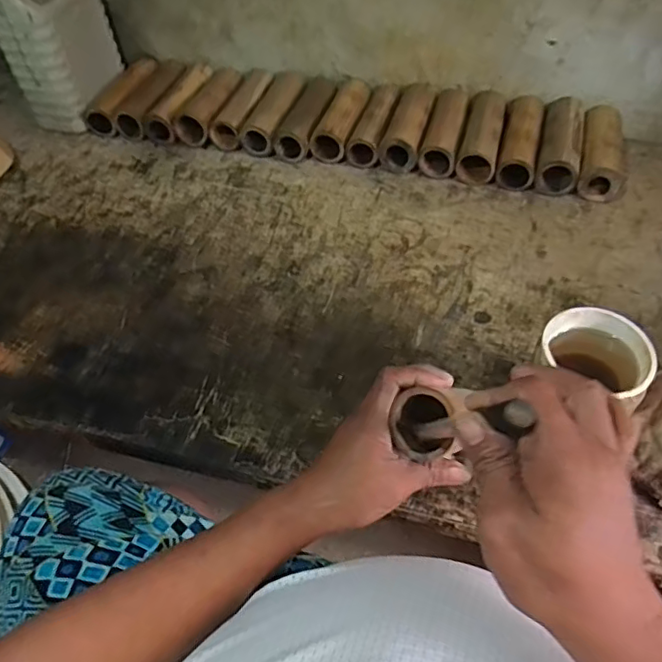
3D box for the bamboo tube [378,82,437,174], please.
[{"bbox_3d":[0.126,-0.321,0.908,0.057,0.049,0.181,11,53,14],"label":"bamboo tube"}]

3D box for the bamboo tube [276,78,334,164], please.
[{"bbox_3d":[-0.031,-0.344,0.938,0.058,0.049,0.188,12,53,15],"label":"bamboo tube"}]

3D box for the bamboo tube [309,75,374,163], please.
[{"bbox_3d":[0.025,-0.340,0.932,0.059,0.048,0.180,12,53,15],"label":"bamboo tube"}]

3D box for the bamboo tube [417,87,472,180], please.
[{"bbox_3d":[0.180,-0.311,0.900,0.053,0.048,0.183,11,53,15],"label":"bamboo tube"}]

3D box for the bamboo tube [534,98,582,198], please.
[{"bbox_3d":[0.339,-0.277,0.857,0.056,0.056,0.182,12,53,15],"label":"bamboo tube"}]

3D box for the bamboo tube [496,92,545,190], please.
[{"bbox_3d":[0.287,-0.289,0.881,0.053,0.052,0.191,11,53,14],"label":"bamboo tube"}]

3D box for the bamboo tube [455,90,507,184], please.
[{"bbox_3d":[0.234,-0.300,0.887,0.056,0.055,0.173,11,53,15],"label":"bamboo tube"}]

